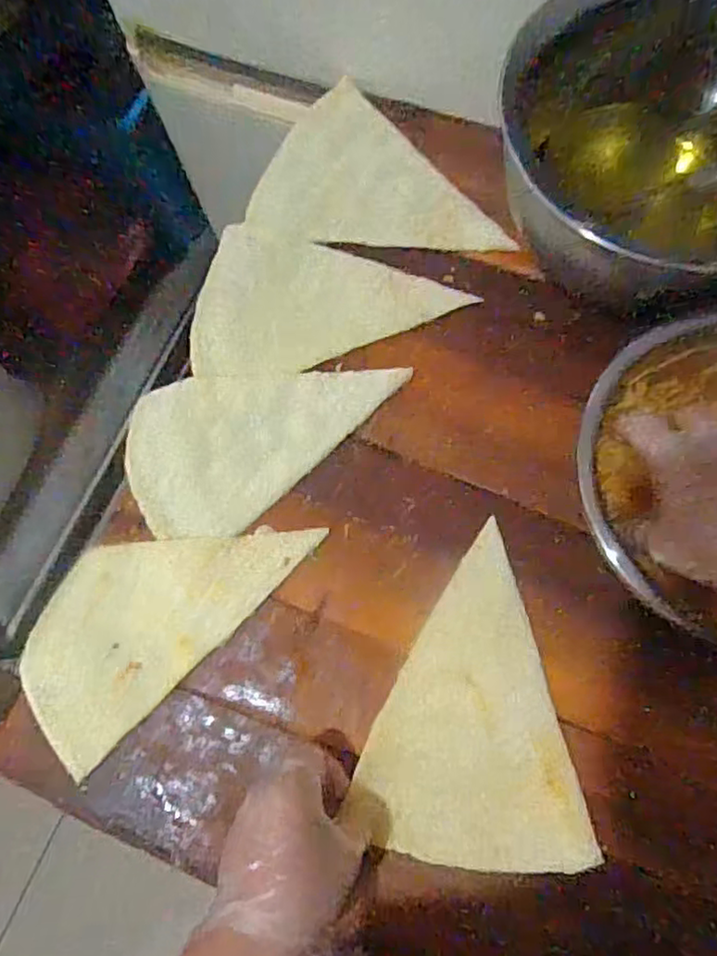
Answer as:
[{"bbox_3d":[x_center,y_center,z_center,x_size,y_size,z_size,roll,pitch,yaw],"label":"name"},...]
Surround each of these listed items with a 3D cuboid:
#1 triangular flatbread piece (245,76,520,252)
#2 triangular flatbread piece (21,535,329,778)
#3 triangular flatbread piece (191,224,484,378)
[{"bbox_3d":[0.025,-0.294,0.601,0.228,0.009,0.167,10,75,5],"label":"triangular flatbread piece"},{"bbox_3d":[-0.162,0.096,0.506,0.241,0.005,0.129,-44,77,-9],"label":"triangular flatbread piece"},{"bbox_3d":[-0.031,-0.168,0.573,0.235,0.005,0.150,-5,74,1],"label":"triangular flatbread piece"}]

